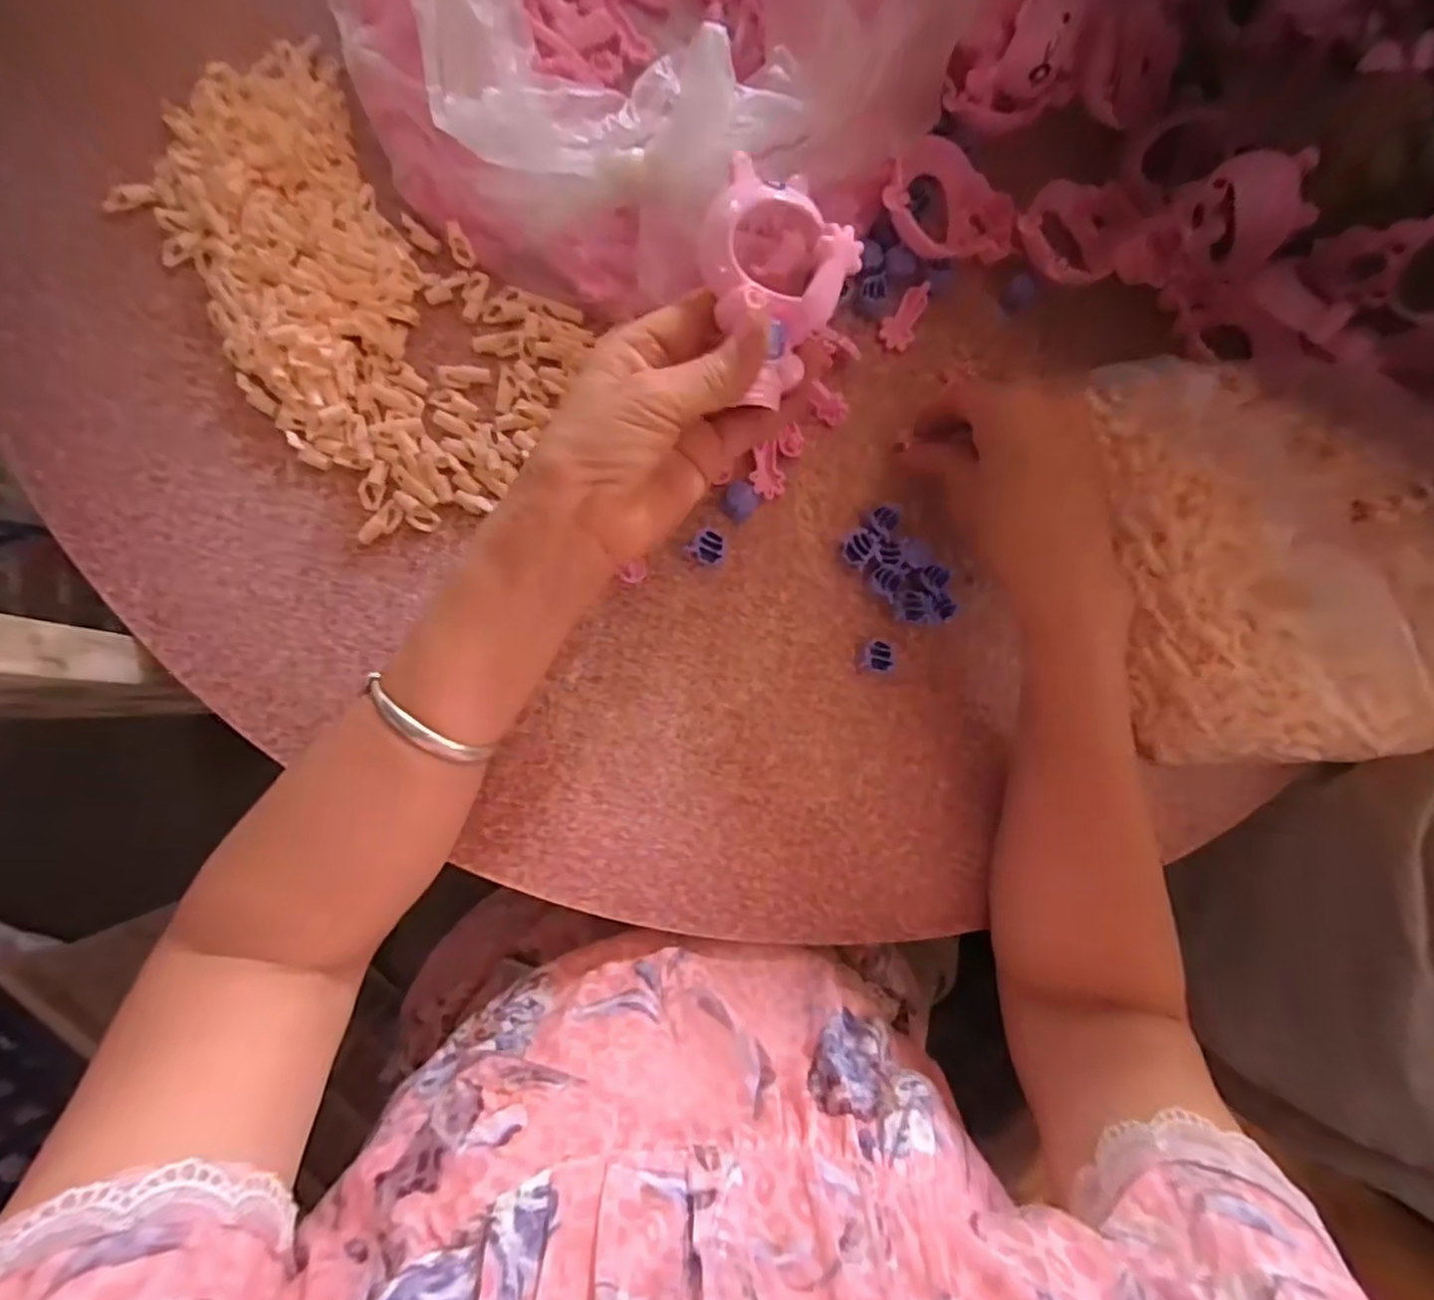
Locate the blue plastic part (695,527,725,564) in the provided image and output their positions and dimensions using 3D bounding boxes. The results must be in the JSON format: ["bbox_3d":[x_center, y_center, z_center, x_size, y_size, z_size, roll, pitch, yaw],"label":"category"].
[{"bbox_3d":[-0.003,-0.054,0.350,0.016,0.015,0.015,1,86,-9],"label":"blue plastic part"}]

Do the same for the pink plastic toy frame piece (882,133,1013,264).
[{"bbox_3d":[0.131,-0.252,0.377,0.090,0.016,0.060,11,83,-25],"label":"pink plastic toy frame piece"}]

